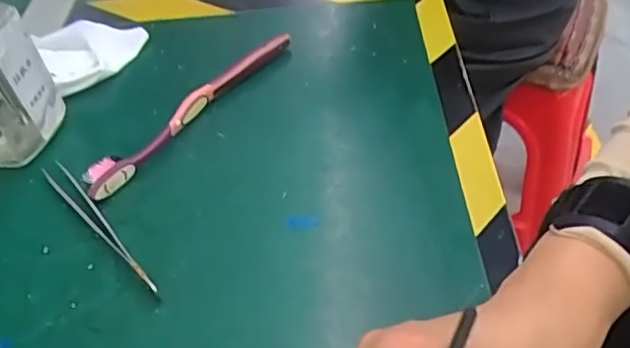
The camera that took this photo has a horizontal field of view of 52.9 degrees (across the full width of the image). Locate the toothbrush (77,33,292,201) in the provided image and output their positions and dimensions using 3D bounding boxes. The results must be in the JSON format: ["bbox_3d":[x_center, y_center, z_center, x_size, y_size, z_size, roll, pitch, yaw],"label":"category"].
[{"bbox_3d":[-0.075,-0.043,0.407,0.016,0.015,0.176,27,54,29],"label":"toothbrush"}]

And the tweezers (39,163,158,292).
[{"bbox_3d":[-0.121,0.026,0.346,0.013,0.011,0.124,-33,50,-23],"label":"tweezers"}]

